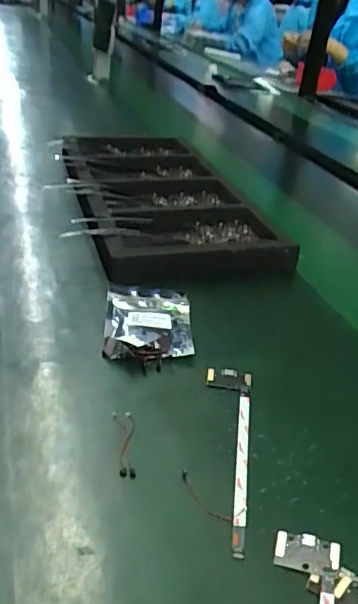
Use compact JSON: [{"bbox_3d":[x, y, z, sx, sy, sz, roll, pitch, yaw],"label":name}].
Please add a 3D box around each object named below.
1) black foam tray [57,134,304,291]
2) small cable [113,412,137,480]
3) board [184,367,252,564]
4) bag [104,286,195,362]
[{"bbox_3d":[-0.029,-0.152,0.785,0.224,0.045,0.464,-2,29,-17],"label":"black foam tray"},{"bbox_3d":[-0.036,0.100,0.401,0.016,0.006,0.062,1,28,-13],"label":"small cable"},{"bbox_3d":[0.030,0.101,0.408,0.041,0.008,0.176,9,27,4],"label":"board"},{"bbox_3d":[-0.029,0.021,0.543,0.080,0.017,0.115,4,27,-6],"label":"bag"}]

